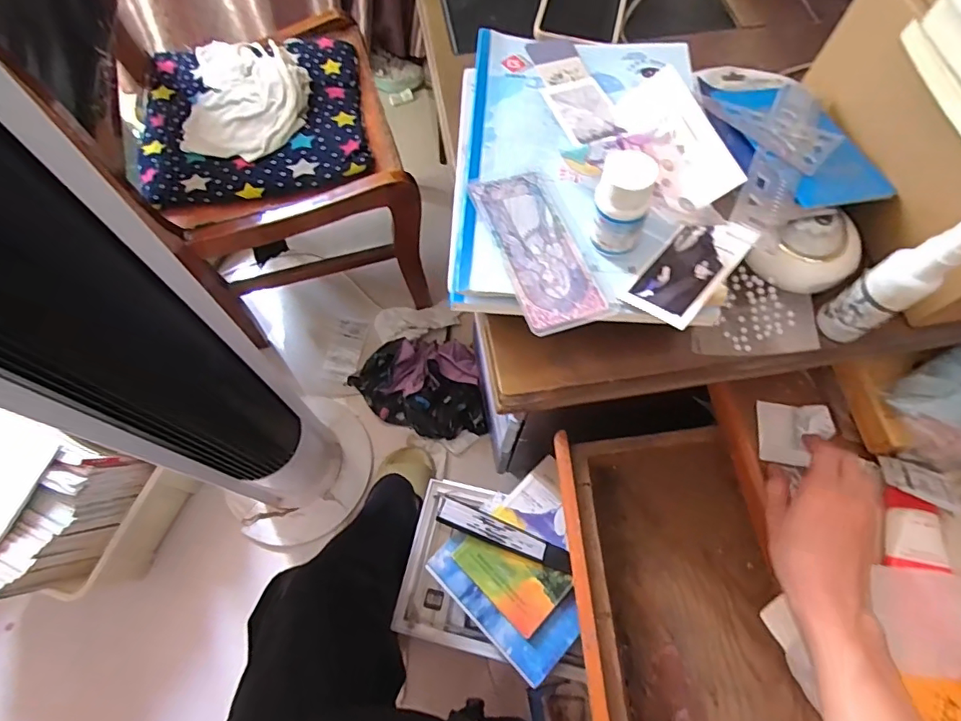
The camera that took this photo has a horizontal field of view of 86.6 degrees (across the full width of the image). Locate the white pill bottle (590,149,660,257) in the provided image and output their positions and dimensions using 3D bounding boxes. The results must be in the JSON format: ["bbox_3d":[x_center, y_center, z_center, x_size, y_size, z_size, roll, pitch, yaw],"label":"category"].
[{"bbox_3d":[0.089,-0.097,0.326,0.035,0.064,0.031,17,67,6],"label":"white pill bottle"}]

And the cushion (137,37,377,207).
[{"bbox_3d":[-0.399,-0.430,0.896,0.383,0.030,0.342,-11,67,-6],"label":"cushion"}]

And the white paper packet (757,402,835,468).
[{"bbox_3d":[0.307,0.071,0.494,0.068,0.014,0.061,8,67,2],"label":"white paper packet"}]

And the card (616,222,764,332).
[{"bbox_3d":[0.136,-0.062,0.332,0.046,0.010,0.085,35,74,31],"label":"card"}]

